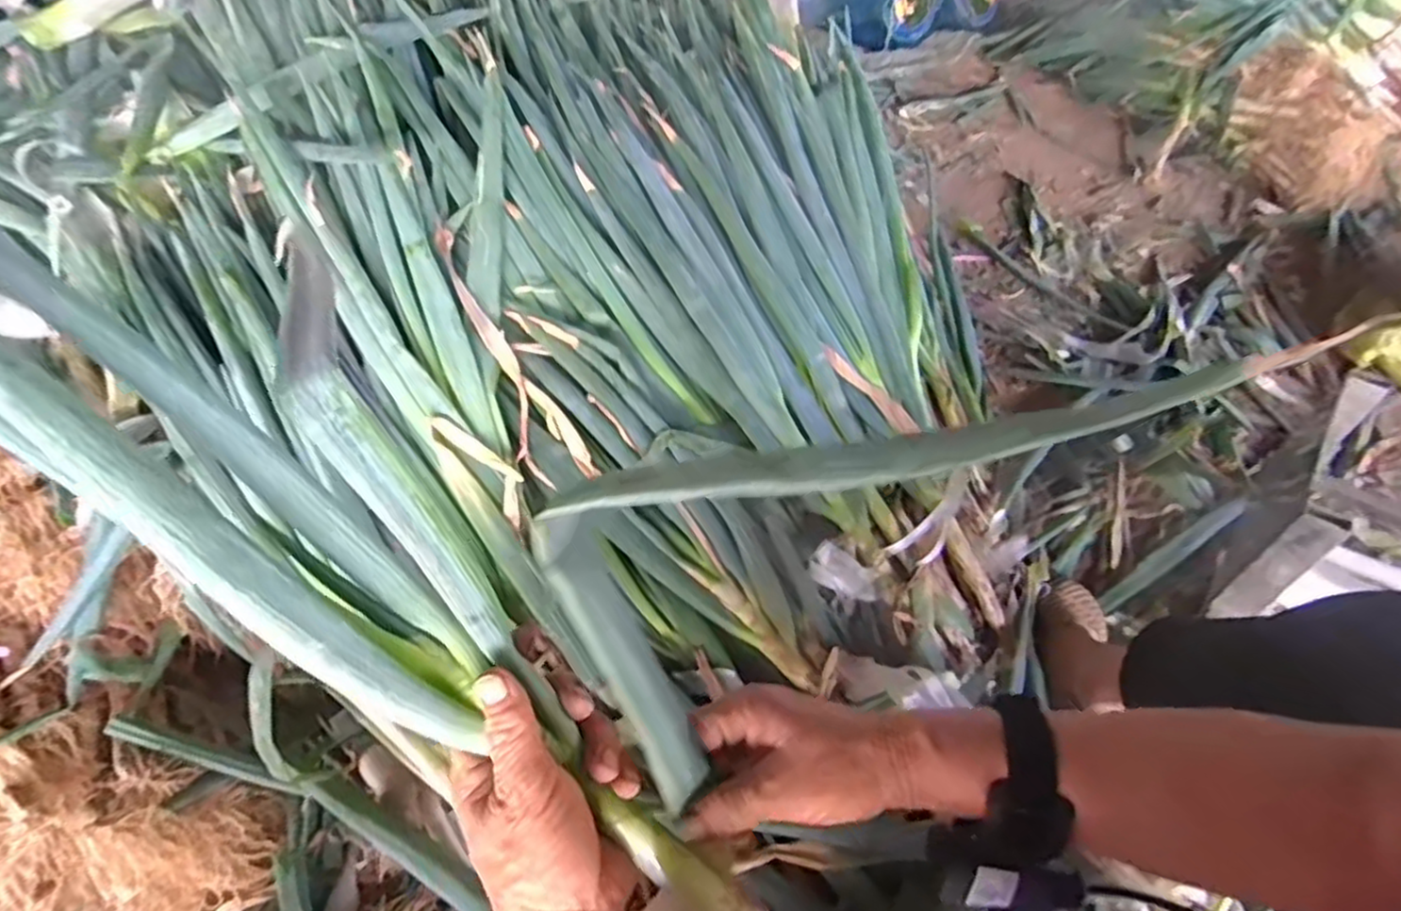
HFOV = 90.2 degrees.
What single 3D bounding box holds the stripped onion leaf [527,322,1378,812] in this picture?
[{"bbox_3d":[0.096,0.023,0.317,0.331,0.025,0.149,-27,94,6],"label":"stripped onion leaf"}]

